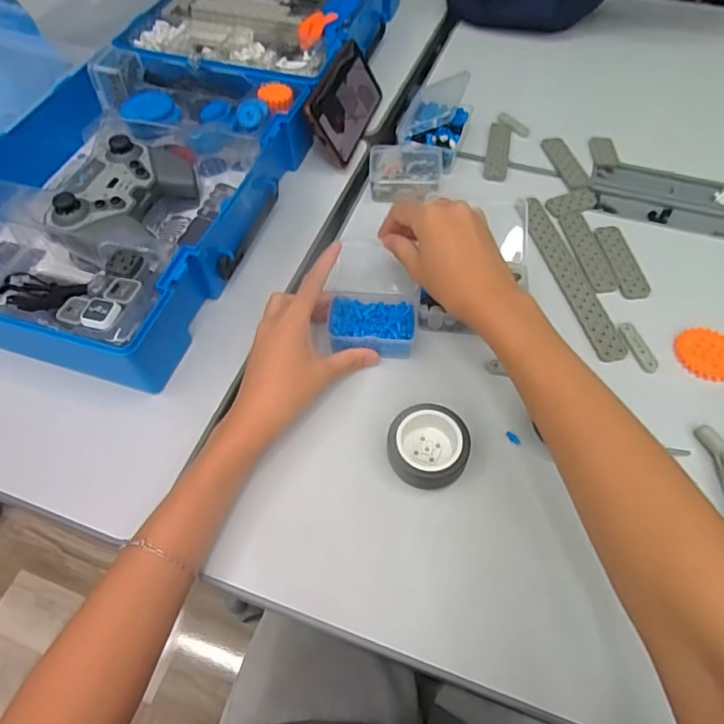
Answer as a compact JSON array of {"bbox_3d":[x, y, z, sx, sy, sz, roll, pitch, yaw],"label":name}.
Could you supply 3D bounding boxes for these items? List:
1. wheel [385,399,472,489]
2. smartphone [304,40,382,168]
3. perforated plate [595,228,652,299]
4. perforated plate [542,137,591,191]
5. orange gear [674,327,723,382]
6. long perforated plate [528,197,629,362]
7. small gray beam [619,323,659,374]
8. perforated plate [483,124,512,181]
[{"bbox_3d":[0.049,0.064,0.385,0.058,0.024,0.061,0,57,1],"label":"wheel"},{"bbox_3d":[-0.016,-0.297,0.589,0.010,0.077,0.162,-7,48,35],"label":"smartphone"},{"bbox_3d":[0.248,-0.097,0.491,0.026,0.004,0.087,-5,57,-2],"label":"perforated plate"},{"bbox_3d":[0.225,-0.220,0.570,0.026,0.004,0.087,-11,57,-2],"label":"perforated plate"},{"bbox_3d":[0.292,-0.007,0.435,0.051,0.004,0.049,0,57,1],"label":"orange gear"},{"bbox_3d":[0.193,-0.084,0.485,0.027,0.004,0.192,-12,58,-7],"label":"long perforated plate"},{"bbox_3d":[0.235,-0.014,0.438,0.014,0.004,0.049,-14,58,-8],"label":"small gray beam"},{"bbox_3d":[0.155,-0.241,0.586,0.026,0.004,0.102,11,58,8],"label":"perforated plate"}]

